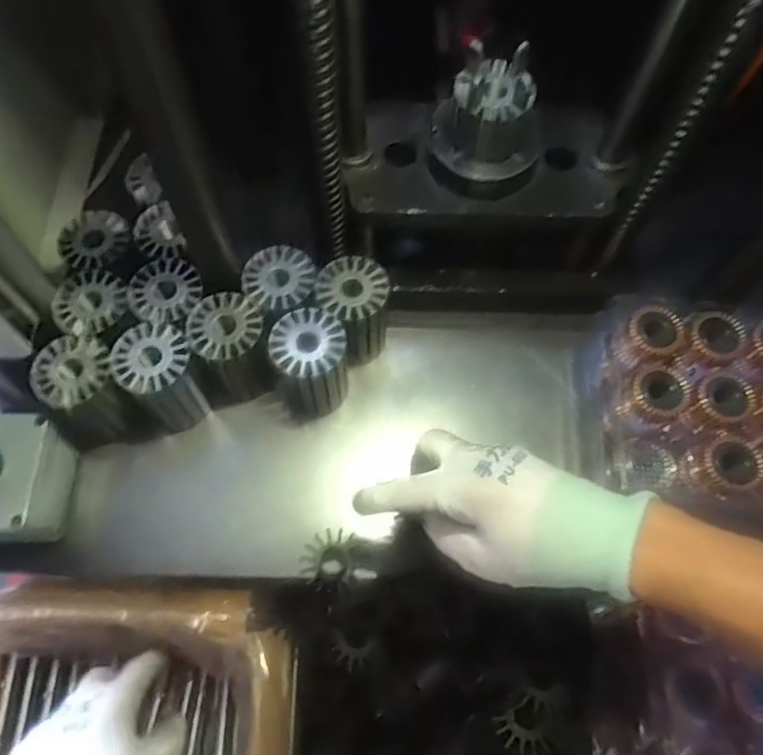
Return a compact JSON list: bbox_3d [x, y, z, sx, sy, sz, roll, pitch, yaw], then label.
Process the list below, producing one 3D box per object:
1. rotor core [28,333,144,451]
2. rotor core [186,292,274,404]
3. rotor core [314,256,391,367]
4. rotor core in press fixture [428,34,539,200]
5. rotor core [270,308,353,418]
[{"bbox_3d":[-0.208,0.010,0.472,0.058,0.077,0.054,-12,67,-6],"label":"rotor core"},{"bbox_3d":[-0.108,-0.019,0.486,0.053,0.077,0.058,-18,67,-8],"label":"rotor core"},{"bbox_3d":[-0.020,-0.047,0.495,0.052,0.068,0.061,-12,67,-6],"label":"rotor core"},{"bbox_3d":[0.071,-0.173,0.436,0.081,0.074,0.074,0,66,0],"label":"rotor core in press fixture"},{"bbox_3d":[-0.051,-0.009,0.482,0.051,0.077,0.054,0,66,0],"label":"rotor core"}]

